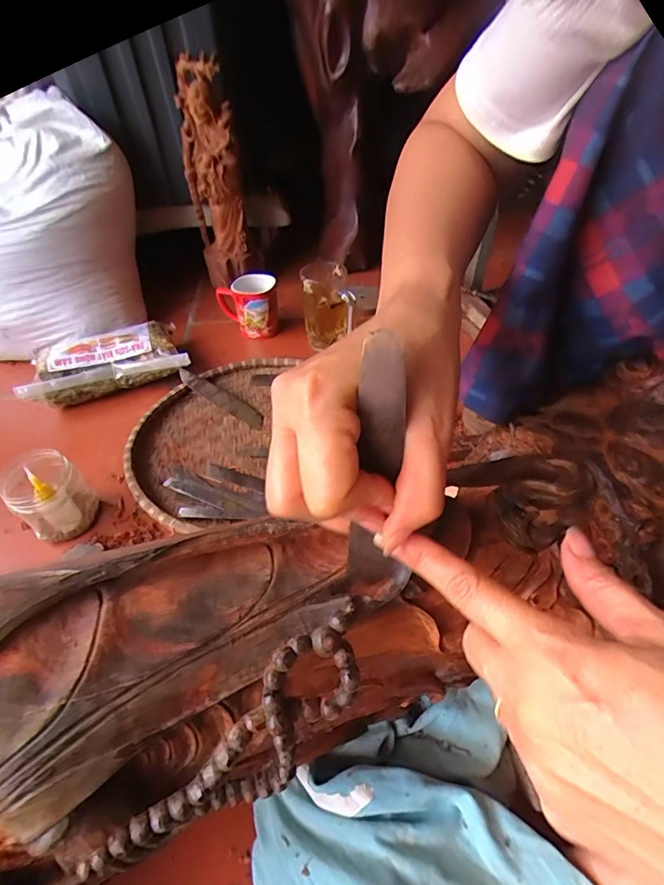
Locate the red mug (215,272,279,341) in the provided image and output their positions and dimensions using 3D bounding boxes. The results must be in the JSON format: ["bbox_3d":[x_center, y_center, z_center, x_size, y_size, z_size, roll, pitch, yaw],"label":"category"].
[{"bbox_3d":[-0.143,-0.245,0.813,0.099,0.078,0.083,-22,47,-16],"label":"red mug"}]

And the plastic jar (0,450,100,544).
[{"bbox_3d":[-0.318,0.060,0.519,0.071,0.095,0.069,-3,44,3],"label":"plastic jar"}]

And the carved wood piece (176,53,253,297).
[{"bbox_3d":[-0.211,-0.464,0.832,0.102,0.338,0.125,-13,44,-10],"label":"carved wood piece"}]

